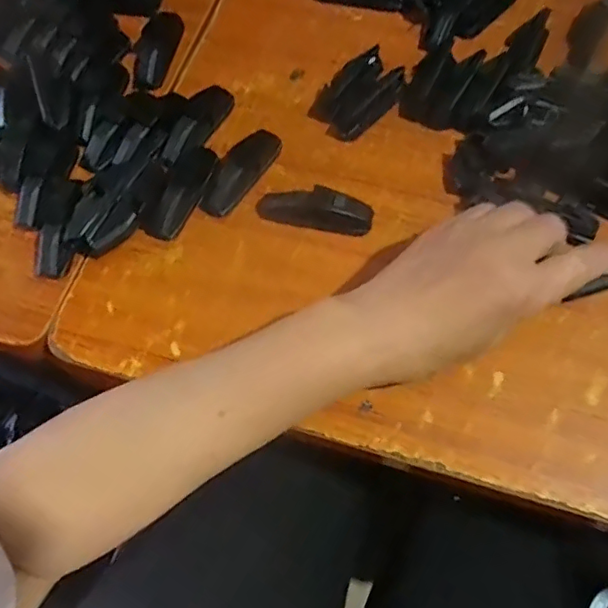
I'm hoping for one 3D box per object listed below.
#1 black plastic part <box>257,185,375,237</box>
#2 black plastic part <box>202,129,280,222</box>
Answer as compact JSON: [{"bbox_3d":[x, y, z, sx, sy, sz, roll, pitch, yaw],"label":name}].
[{"bbox_3d":[0.007,-0.062,0.381,0.077,0.025,0.019,10,67,6],"label":"black plastic part"},{"bbox_3d":[-0.045,-0.092,0.399,0.025,0.019,0.072,33,71,15],"label":"black plastic part"}]

